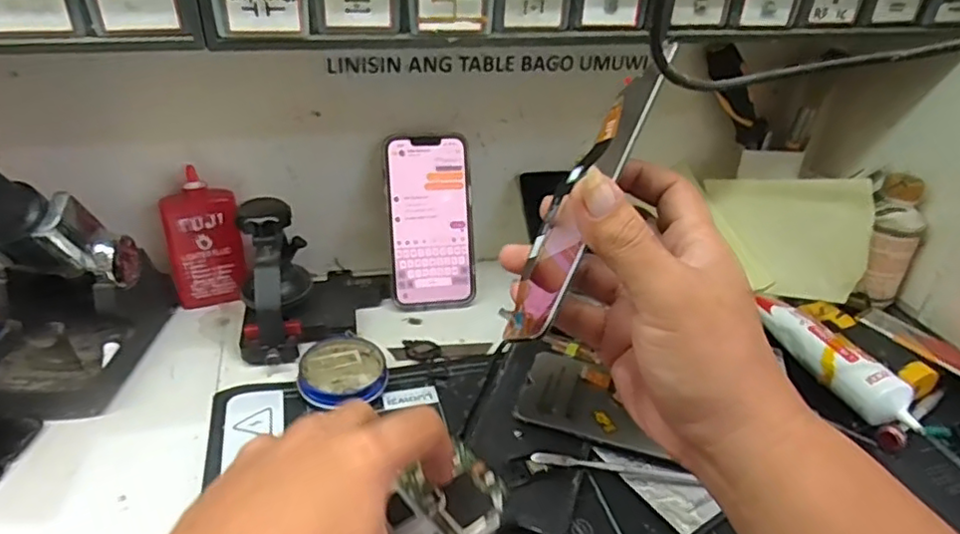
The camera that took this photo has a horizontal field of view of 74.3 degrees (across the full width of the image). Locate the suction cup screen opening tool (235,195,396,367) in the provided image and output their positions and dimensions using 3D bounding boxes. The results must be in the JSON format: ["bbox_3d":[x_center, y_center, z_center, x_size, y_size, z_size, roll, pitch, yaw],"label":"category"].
[{"bbox_3d":[-0.132,0.001,0.507,0.118,0.108,0.104,-6,34,-14],"label":"suction cup screen opening tool"}]

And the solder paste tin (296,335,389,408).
[{"bbox_3d":[-0.102,0.077,0.471,0.064,0.018,0.058,-10,35,-20],"label":"solder paste tin"}]

